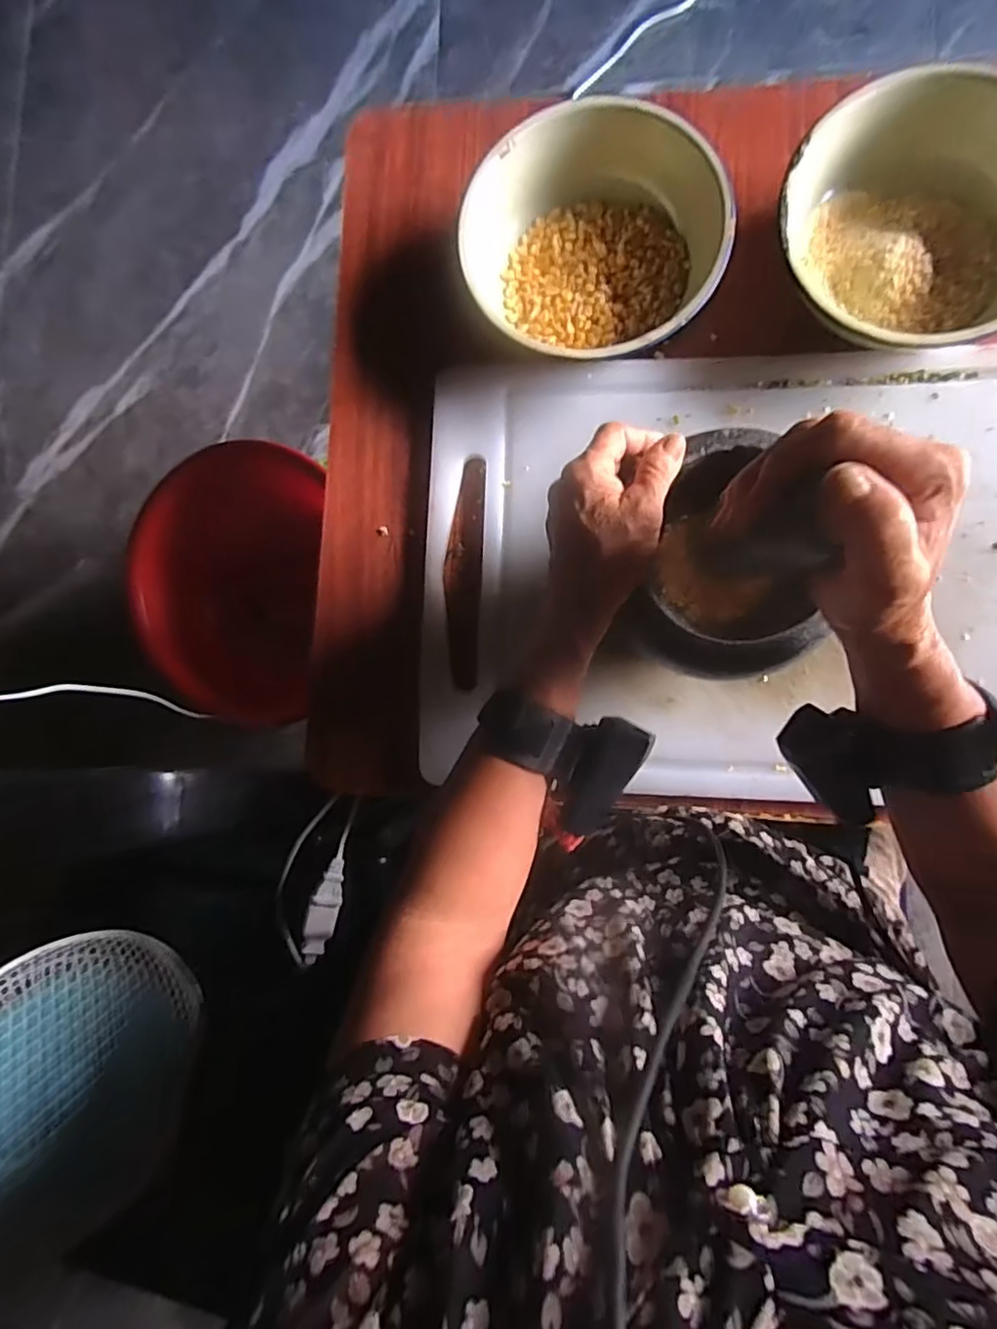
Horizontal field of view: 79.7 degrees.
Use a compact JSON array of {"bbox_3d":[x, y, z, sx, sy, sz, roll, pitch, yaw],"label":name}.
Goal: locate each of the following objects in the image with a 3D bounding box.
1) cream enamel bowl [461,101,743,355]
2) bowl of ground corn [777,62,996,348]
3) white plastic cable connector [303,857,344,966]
[{"bbox_3d":[0.072,-0.315,0.445,0.187,0.064,0.155,33,90,8],"label":"cream enamel bowl"},{"bbox_3d":[0.290,-0.303,0.423,0.170,0.073,0.181,0,86,7],"label":"bowl of ground corn"},{"bbox_3d":[-0.141,0.201,0.485,0.023,0.014,0.082,16,88,7],"label":"white plastic cable connector"}]

